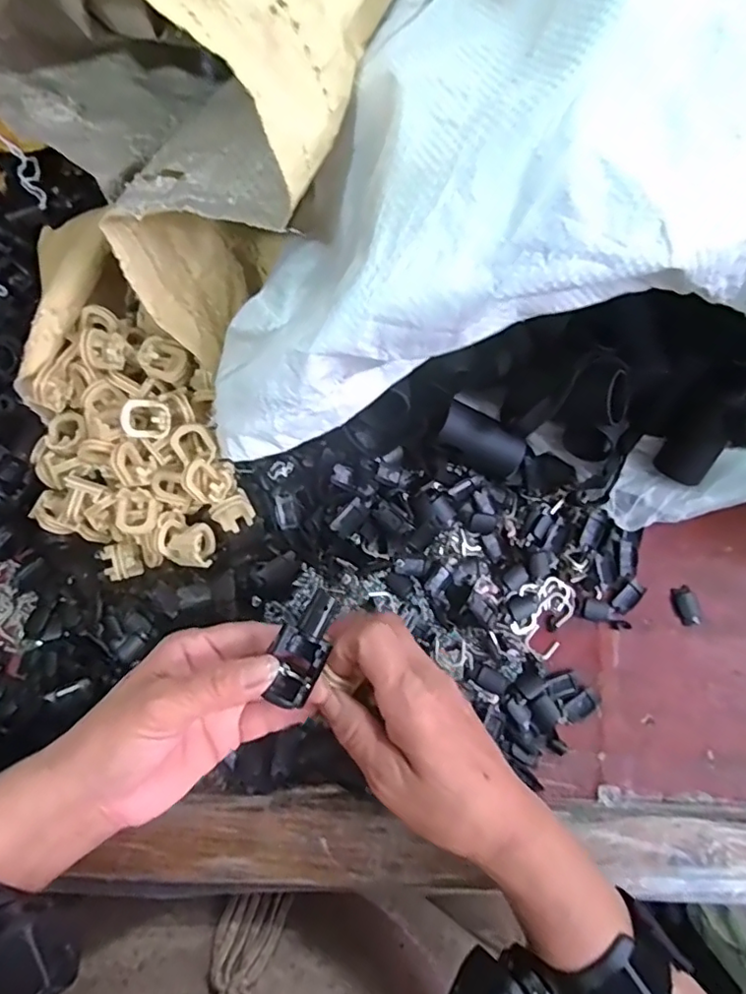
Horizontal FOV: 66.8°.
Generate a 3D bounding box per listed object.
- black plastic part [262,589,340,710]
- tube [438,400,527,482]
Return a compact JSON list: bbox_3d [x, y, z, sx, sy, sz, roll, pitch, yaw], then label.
[{"bbox_3d":[-0.032,0.070,0.268,0.022,0.020,0.052,20,94,3],"label":"black plastic part"},{"bbox_3d":[0.066,-0.032,0.342,0.065,0.024,0.026,30,77,-30],"label":"tube"}]

